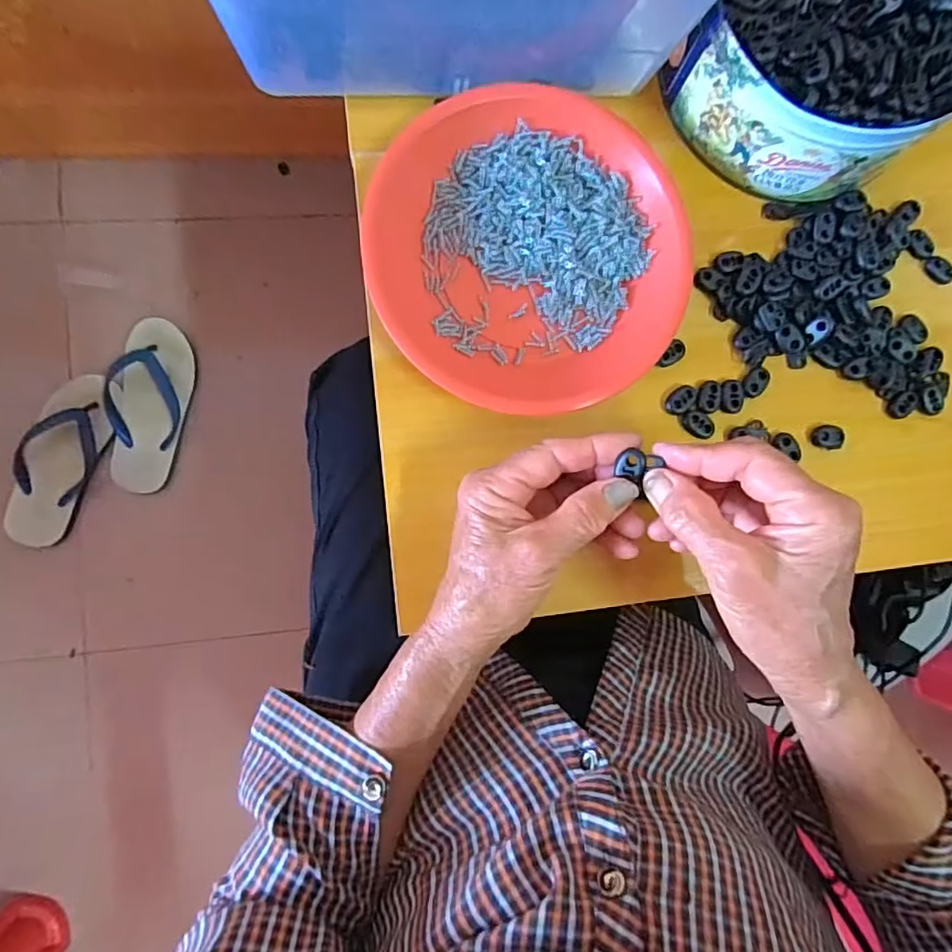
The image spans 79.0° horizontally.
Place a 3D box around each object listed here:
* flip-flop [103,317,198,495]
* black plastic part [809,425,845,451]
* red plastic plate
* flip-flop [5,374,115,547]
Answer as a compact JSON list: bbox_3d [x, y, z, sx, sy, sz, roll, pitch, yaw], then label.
[{"bbox_3d":[-0.455,-0.099,0.797,0.098,0.052,0.242,8,86,-7],"label":"flip-flop"},{"bbox_3d":[0.236,-0.025,0.389,0.020,0.008,0.017,-14,89,-8],"label":"black plastic part"},{"bbox_3d":[0.033,-0.135,0.351,0.186,0.022,0.190,0,87,-8],"label":"red plastic plate"},{"bbox_3d":[-0.565,-0.023,0.778,0.095,0.050,0.241,24,84,-6],"label":"flip-flop"}]

